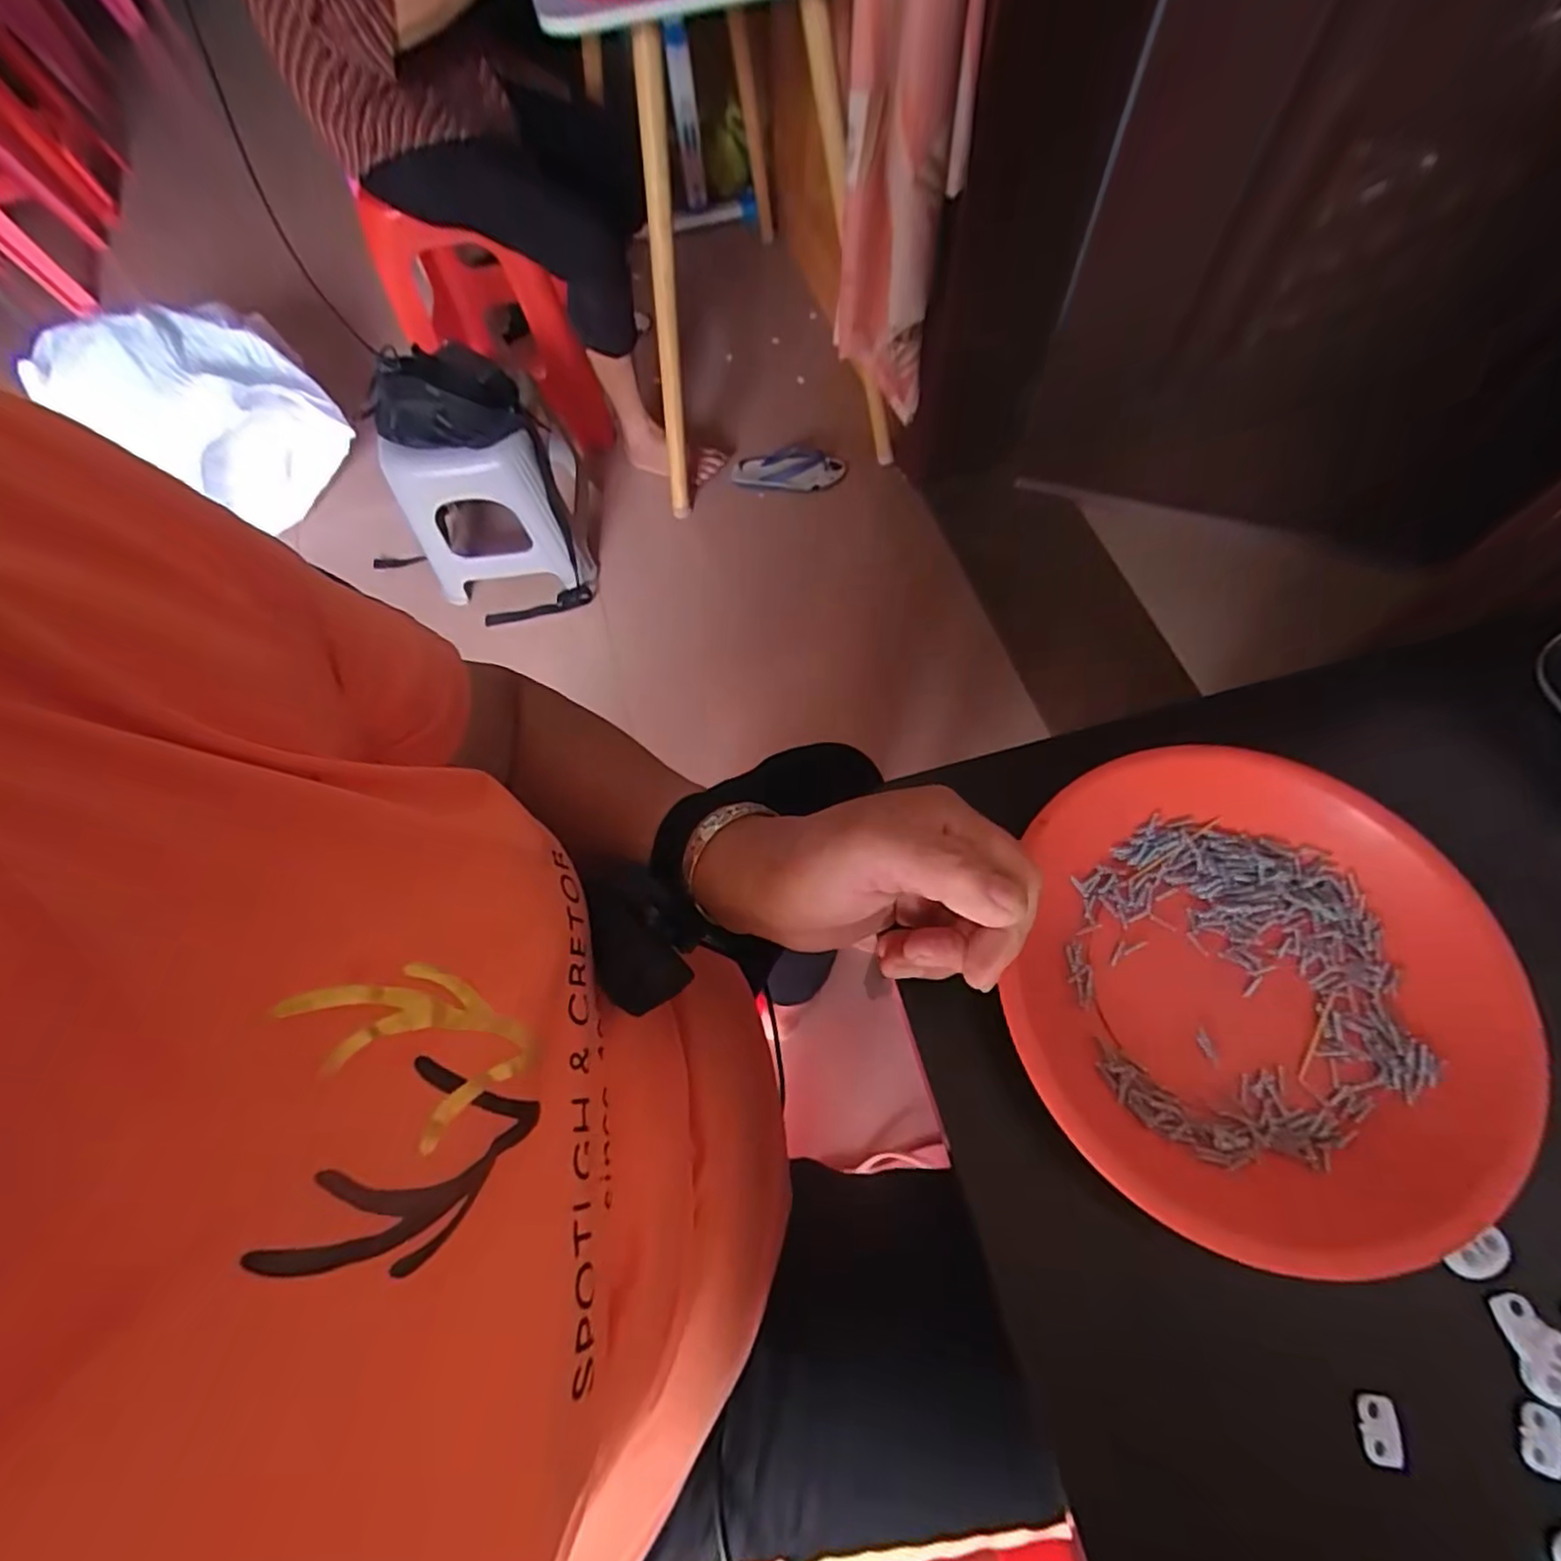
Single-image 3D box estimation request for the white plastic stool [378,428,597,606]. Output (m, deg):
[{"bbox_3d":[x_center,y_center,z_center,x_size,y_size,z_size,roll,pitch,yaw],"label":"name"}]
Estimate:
[{"bbox_3d":[-0.515,-0.556,1.222,0.309,0.291,0.288,-3,67,2],"label":"white plastic stool"}]

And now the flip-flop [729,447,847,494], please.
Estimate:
[{"bbox_3d":[0.018,-0.677,1.431,0.244,0.050,0.112,7,68,6],"label":"flip-flop"}]

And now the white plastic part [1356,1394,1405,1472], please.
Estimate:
[{"bbox_3d":[0.203,0.220,0.225,0.011,0.005,0.019,11,68,8],"label":"white plastic part"}]

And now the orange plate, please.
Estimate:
[{"bbox_3d":[0.193,0.082,0.273,0.177,0.026,0.188,-1,67,3],"label":"orange plate"}]

